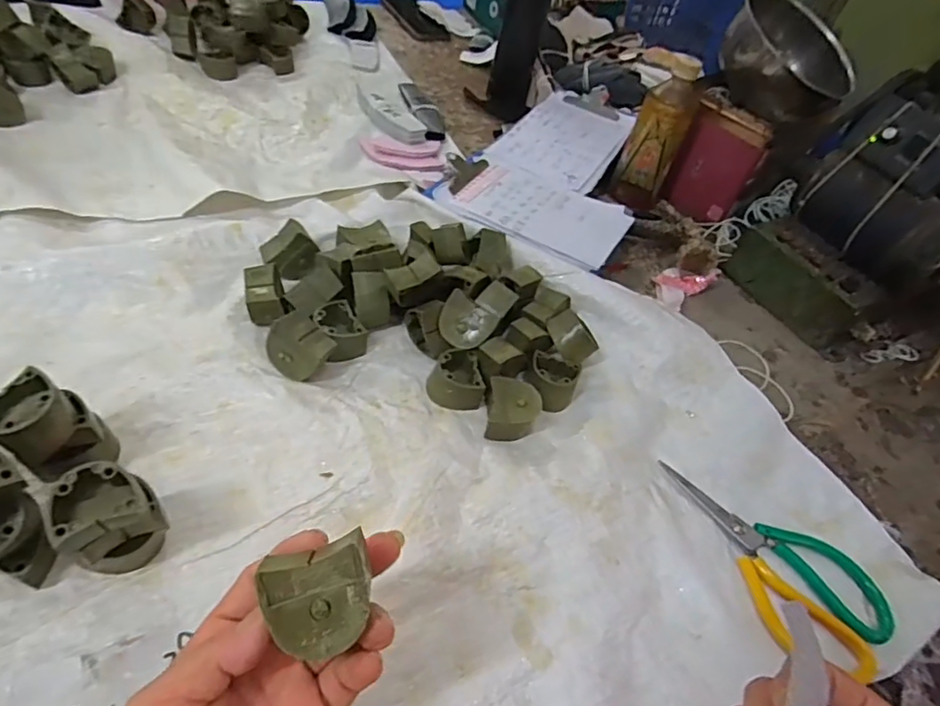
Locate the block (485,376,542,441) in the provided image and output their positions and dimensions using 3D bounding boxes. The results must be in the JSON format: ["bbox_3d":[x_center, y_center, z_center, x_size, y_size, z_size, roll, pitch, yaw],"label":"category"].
[{"bbox_3d":[0.037,0.049,0.489,0.043,0.028,0.049,12,46,-5],"label":"block"}]

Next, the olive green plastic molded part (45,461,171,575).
[{"bbox_3d":[-0.214,0.101,0.345,0.051,0.077,0.037,-23,59,-28],"label":"olive green plastic molded part"}]

